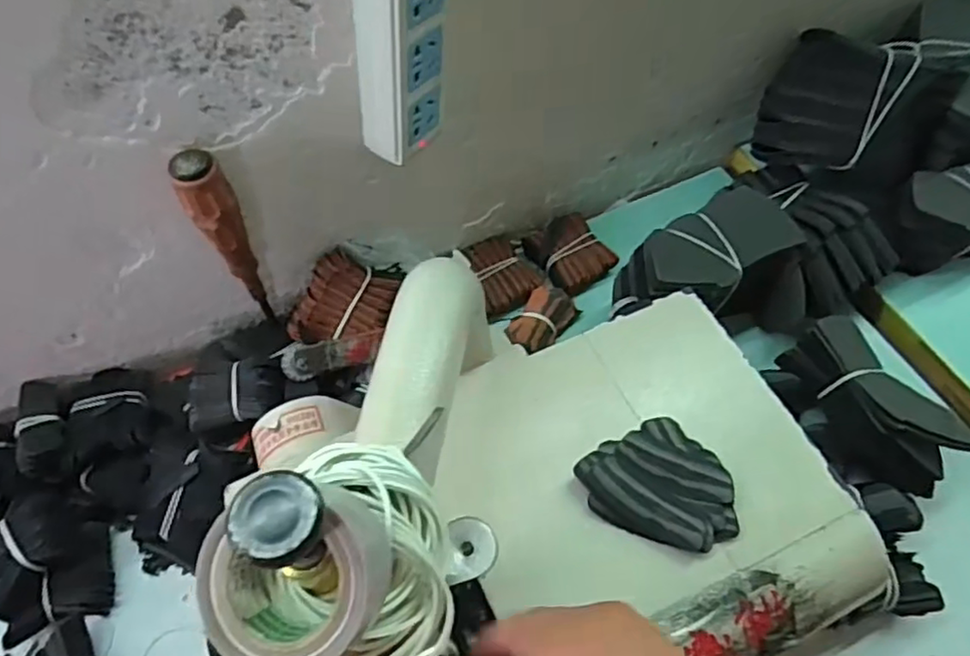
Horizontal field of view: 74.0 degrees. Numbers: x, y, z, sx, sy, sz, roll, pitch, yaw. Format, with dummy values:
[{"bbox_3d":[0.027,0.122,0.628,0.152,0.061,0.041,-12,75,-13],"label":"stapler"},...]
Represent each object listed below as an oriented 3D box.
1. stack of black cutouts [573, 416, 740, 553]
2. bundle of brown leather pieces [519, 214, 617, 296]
[{"bbox_3d":[0.105,0.097,0.383,0.082,0.015,0.077,-22,63,-12],"label":"stack of black cutouts"},{"bbox_3d":[0.082,-0.075,0.632,0.066,0.025,0.080,-32,66,-17],"label":"bundle of brown leather pieces"}]

